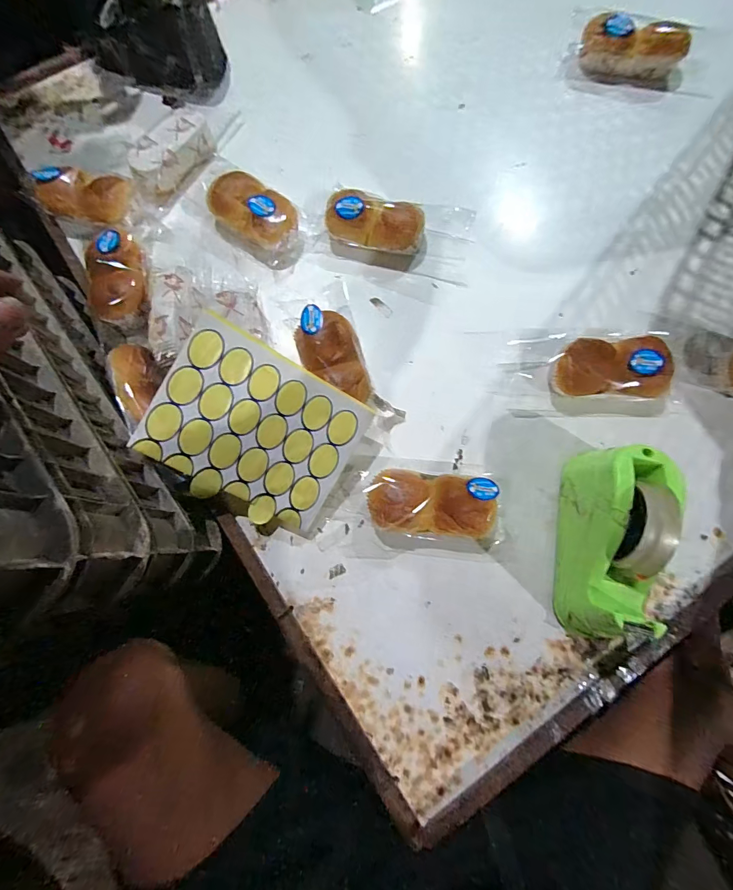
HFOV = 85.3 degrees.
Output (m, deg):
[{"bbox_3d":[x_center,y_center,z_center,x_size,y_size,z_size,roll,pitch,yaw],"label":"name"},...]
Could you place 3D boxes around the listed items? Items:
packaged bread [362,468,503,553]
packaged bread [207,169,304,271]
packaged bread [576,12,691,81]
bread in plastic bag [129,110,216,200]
[{"bbox_3d":[0.082,0.079,0.463,0.161,0.055,0.091,6,78,3],"label":"packaged bread"},{"bbox_3d":[-0.151,-0.316,0.548,0.136,0.041,0.081,37,81,9],"label":"packaged bread"},{"bbox_3d":[0.410,-0.609,0.609,0.152,0.051,0.051,10,78,4],"label":"packaged bread"},{"bbox_3d":[-0.280,-0.426,0.579,0.074,0.040,0.143,26,79,7],"label":"bread in plastic bag"}]

